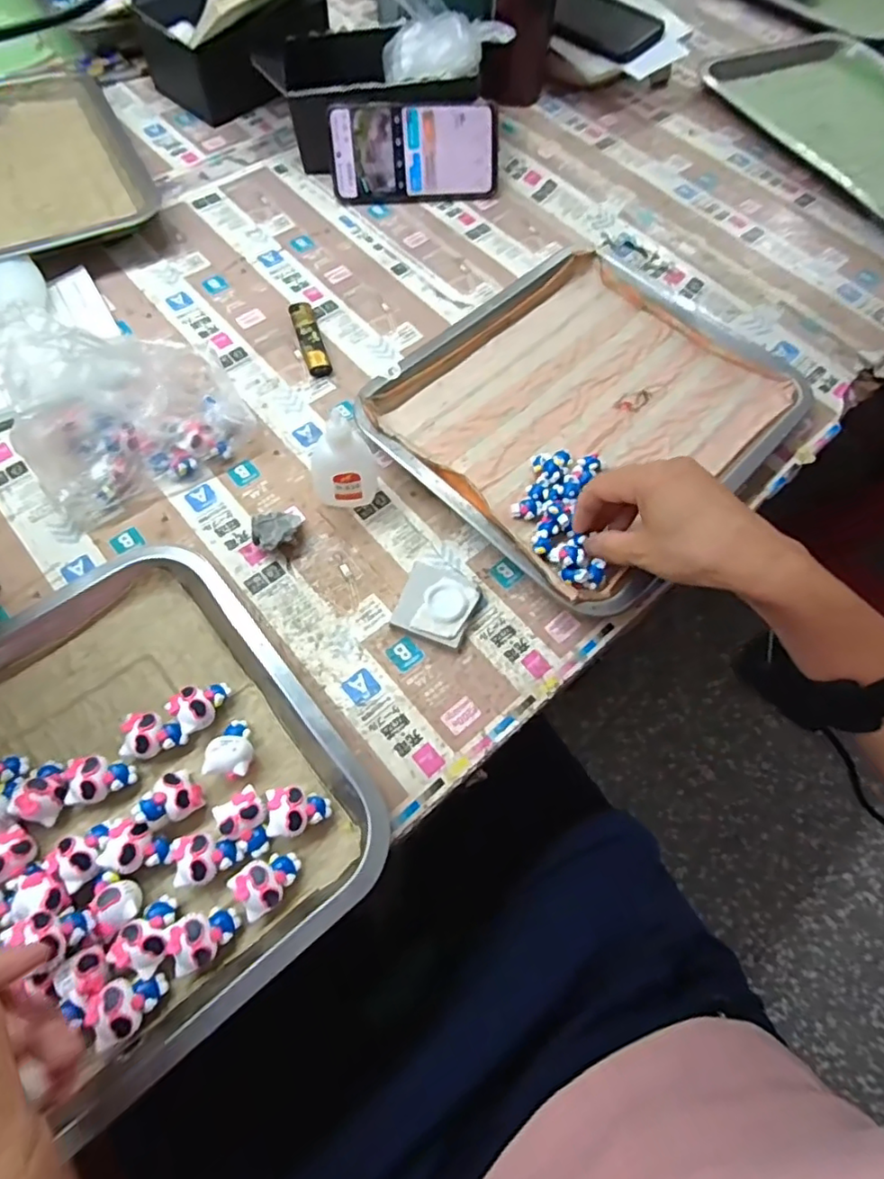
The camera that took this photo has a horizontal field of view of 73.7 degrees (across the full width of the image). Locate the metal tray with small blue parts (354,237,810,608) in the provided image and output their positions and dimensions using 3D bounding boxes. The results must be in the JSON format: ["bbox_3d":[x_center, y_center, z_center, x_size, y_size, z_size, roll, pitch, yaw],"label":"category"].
[{"bbox_3d":[0.130,-0.167,0.490,0.268,0.026,0.346,42,69,15],"label":"metal tray with small blue parts"}]

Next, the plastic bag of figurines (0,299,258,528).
[{"bbox_3d":[-0.226,-0.134,0.414,0.147,0.095,0.100,-31,71,-17],"label":"plastic bag of figurines"}]

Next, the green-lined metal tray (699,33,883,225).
[{"bbox_3d":[0.461,-0.528,0.661,0.251,0.025,0.377,-22,69,-14],"label":"green-lined metal tray"}]

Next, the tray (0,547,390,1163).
[{"bbox_3d":[-0.236,0.143,0.314,0.347,0.026,0.271,-36,72,-18],"label":"tray"}]

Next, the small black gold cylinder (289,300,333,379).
[{"bbox_3d":[-0.114,-0.216,0.509,0.020,0.014,0.081,-16,67,-11],"label":"small black gold cylinder"}]

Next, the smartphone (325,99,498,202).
[{"bbox_3d":[-0.028,-0.435,0.587,0.165,0.080,0.010,-6,31,-6],"label":"smartphone"}]

